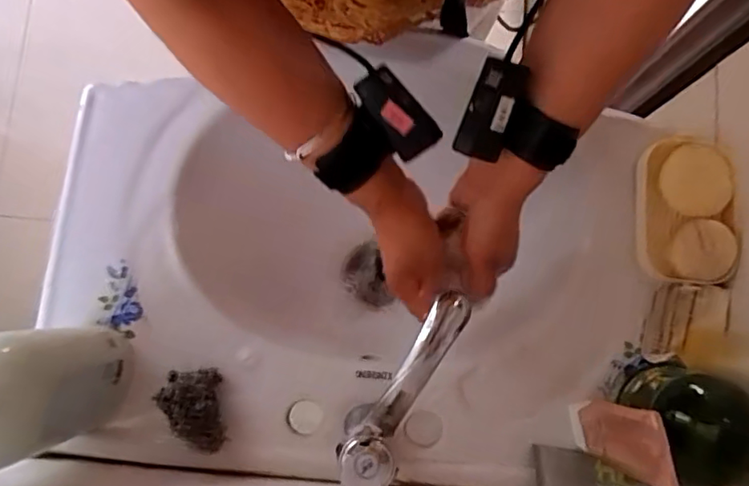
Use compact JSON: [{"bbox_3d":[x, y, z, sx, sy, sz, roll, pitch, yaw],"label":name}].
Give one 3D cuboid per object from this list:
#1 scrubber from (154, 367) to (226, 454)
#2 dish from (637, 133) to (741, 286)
[{"bbox_3d":[-0.153,0.143,0.470,0.044,0.045,0.067,-14,82,-2],"label":"scrubber"},{"bbox_3d":[0.281,-0.028,0.501,0.079,0.030,0.129,0,82,0],"label":"dish"}]

